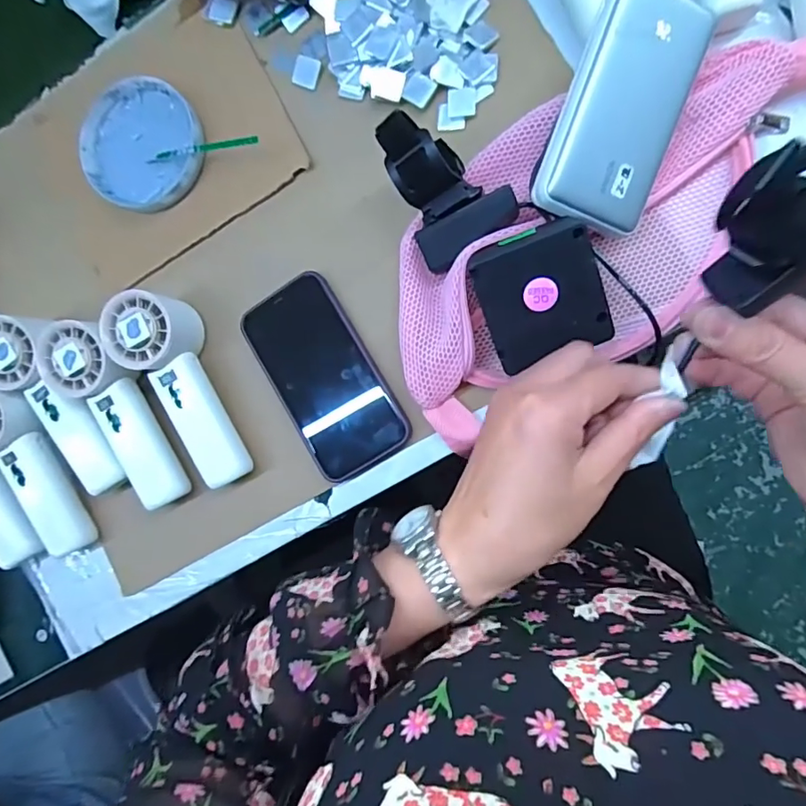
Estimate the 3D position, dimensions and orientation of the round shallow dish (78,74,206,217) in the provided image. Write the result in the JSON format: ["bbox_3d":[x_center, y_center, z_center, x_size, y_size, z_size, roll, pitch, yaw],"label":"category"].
[{"bbox_3d":[-0.212,-0.210,0.419,0.098,0.008,0.107,0,91,9],"label":"round shallow dish"}]

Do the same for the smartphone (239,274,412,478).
[{"bbox_3d":[-0.060,-0.021,0.396,0.074,0.018,0.150,-31,86,9],"label":"smartphone"}]

